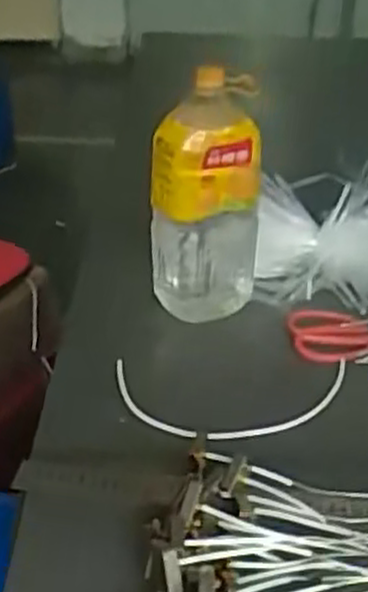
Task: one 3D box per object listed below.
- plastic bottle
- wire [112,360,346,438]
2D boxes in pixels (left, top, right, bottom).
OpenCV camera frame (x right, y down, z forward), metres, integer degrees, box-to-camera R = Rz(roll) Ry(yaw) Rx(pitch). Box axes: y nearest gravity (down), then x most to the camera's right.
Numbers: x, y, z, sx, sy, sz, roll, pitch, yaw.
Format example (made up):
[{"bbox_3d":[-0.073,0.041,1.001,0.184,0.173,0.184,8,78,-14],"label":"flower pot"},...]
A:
[{"bbox_3d":[0.024,-0.112,0.935,0.126,0.284,0.110,4,30,5],"label":"plastic bottle"},{"bbox_3d":[0.062,0.111,0.838,0.261,0.016,0.136,1,29,-9],"label":"wire"}]

